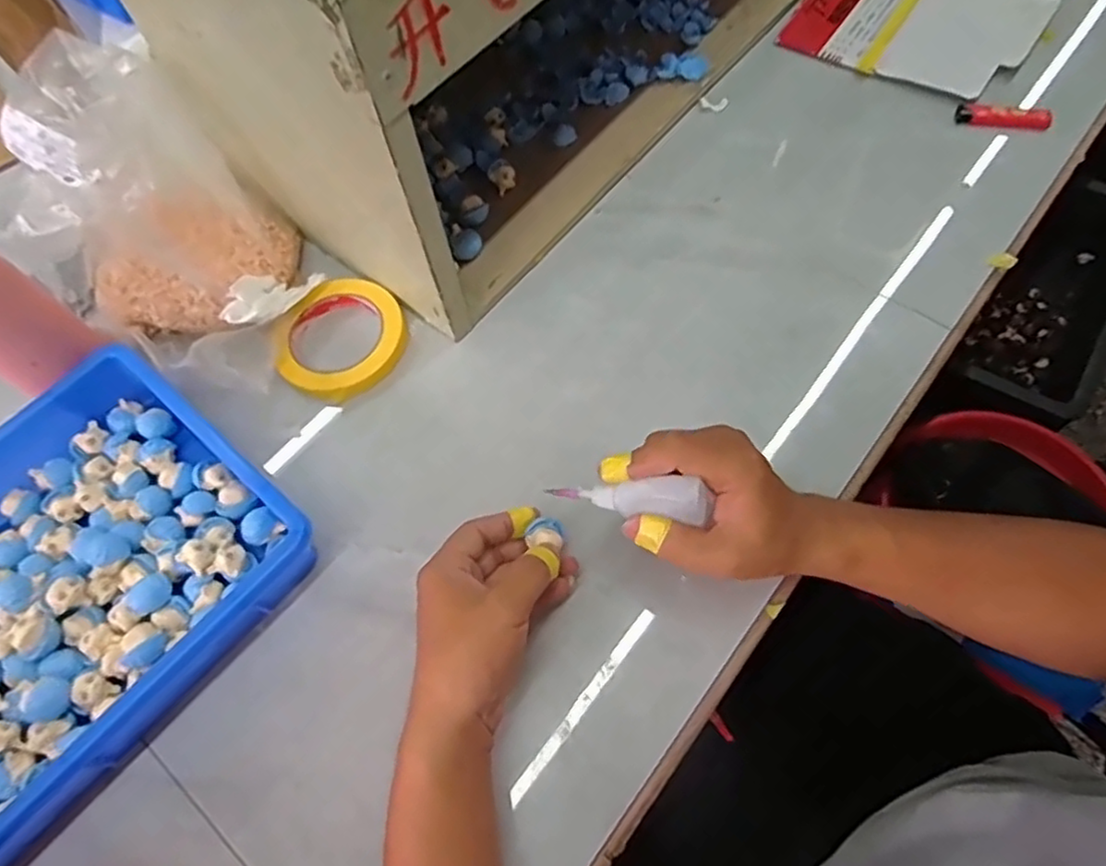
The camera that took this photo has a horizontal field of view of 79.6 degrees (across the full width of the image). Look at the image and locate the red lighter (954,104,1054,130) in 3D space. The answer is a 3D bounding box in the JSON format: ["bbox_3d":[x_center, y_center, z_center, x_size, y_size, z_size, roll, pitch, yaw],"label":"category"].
[{"bbox_3d":[0.416,-0.292,0.610,0.081,0.016,0.015,7,65,8],"label":"red lighter"}]

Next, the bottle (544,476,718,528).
[{"bbox_3d":[0.042,0.039,0.398,0.097,0.028,0.019,-2,62,31],"label":"bottle"}]

